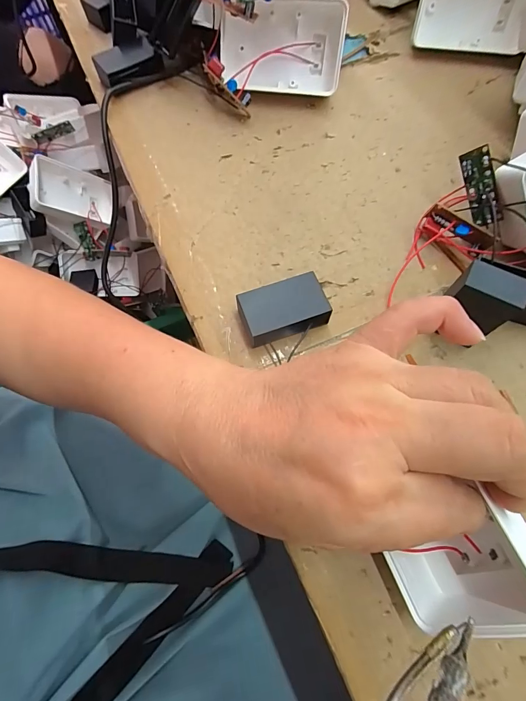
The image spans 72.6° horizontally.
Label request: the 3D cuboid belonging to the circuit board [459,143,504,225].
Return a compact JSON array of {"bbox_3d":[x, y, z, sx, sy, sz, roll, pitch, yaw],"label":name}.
[{"bbox_3d":[0.131,-0.098,0.216,0.004,0.016,0.043,-32,105,-37],"label":"circuit board"}]

